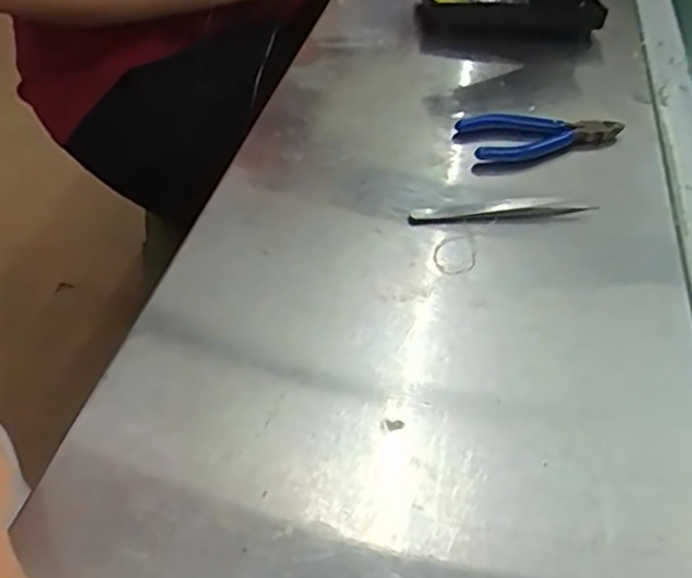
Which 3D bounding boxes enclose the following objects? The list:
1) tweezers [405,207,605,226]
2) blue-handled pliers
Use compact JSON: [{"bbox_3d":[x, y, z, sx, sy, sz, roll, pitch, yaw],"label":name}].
[{"bbox_3d":[0.103,-0.049,0.461,0.125,0.007,0.013,-5,44,-9],"label":"tweezers"},{"bbox_3d":[0.149,-0.119,0.533,0.121,0.020,0.043,-7,44,-12],"label":"blue-handled pliers"}]

